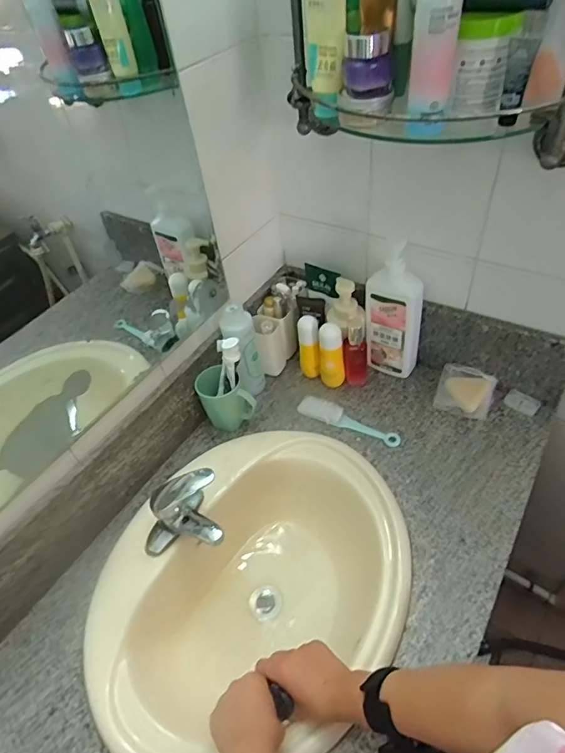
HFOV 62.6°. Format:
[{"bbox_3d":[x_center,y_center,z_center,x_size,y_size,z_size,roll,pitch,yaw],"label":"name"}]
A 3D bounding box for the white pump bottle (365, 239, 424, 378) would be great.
[{"bbox_3d":[0.211,-0.110,0.890,0.108,0.271,0.050,17,51,22],"label":"white pump bottle"}]

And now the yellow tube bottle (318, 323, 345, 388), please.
[{"bbox_3d":[0.099,-0.042,0.924,0.048,0.154,0.034,-1,47,7],"label":"yellow tube bottle"}]

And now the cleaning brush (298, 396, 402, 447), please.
[{"bbox_3d":[0.124,0.084,0.894,0.206,0.018,0.045,22,53,25],"label":"cleaning brush"}]

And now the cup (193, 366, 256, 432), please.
[{"bbox_3d":[-0.108,0.044,0.893,0.093,0.105,0.086,-21,48,-12],"label":"cup"}]

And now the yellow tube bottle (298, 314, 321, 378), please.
[{"bbox_3d":[0.055,-0.055,0.945,0.040,0.142,0.044,-6,47,2],"label":"yellow tube bottle"}]

